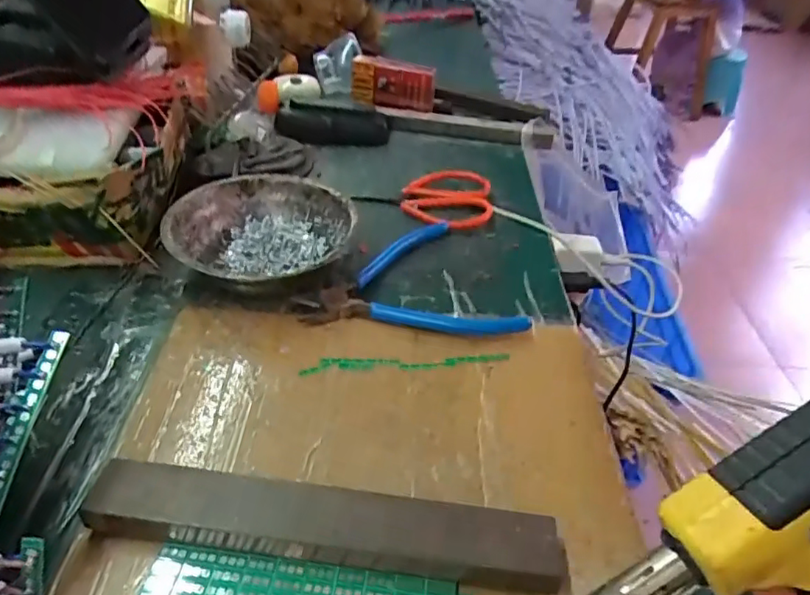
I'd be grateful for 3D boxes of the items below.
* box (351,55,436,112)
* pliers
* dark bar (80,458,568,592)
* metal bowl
[{"bbox_3d":[-0.013,-0.227,0.622,0.087,0.046,0.027,14,41,11],"label":"box"},{"bbox_3d":[0.011,-0.020,0.418,0.146,0.012,0.127,7,40,3],"label":"pliers"},{"bbox_3d":[-0.036,0.103,0.264,0.204,0.019,0.031,6,40,2],"label":"dark bar"},{"bbox_3d":[-0.102,-0.045,0.422,0.123,0.038,0.123,3,40,-2],"label":"metal bowl"}]

